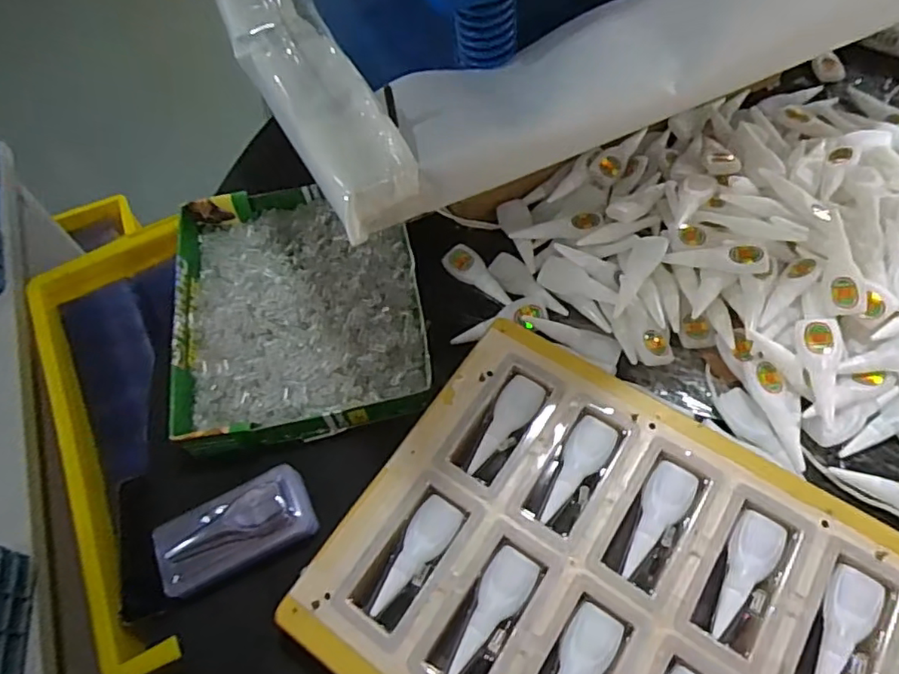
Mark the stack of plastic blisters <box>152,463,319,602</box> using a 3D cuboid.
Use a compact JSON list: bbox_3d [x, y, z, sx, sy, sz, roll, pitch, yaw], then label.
[{"bbox_3d":[-0.158,0.142,0.434,0.114,0.024,0.053,-25,61,-11],"label":"stack of plastic blisters"}]

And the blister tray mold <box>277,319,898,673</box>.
[{"bbox_3d":[0.136,0.186,0.380,0.413,0.029,0.270,30,65,19],"label":"blister tray mold"}]

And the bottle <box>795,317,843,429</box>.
[{"bbox_3d":[0.283,0.023,0.449,0.027,0.020,0.085,3,72,5],"label":"bottle"}]

